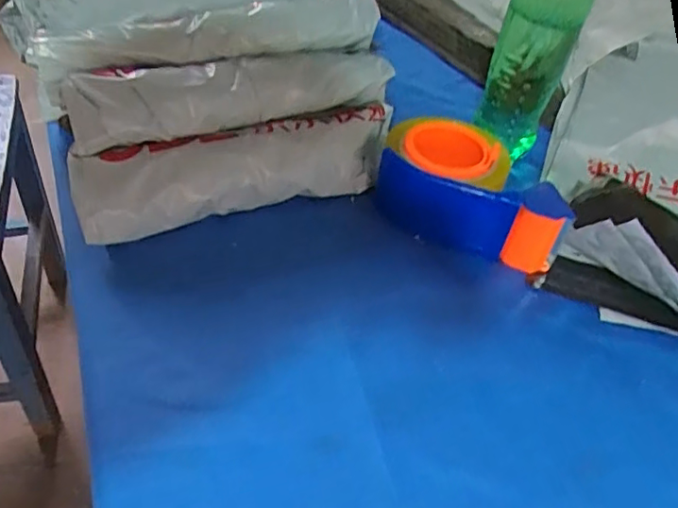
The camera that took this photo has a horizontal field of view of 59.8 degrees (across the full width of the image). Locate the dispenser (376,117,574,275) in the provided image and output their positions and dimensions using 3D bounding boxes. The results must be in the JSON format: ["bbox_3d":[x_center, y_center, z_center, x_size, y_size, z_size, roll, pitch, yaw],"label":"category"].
[{"bbox_3d":[0.111,-0.056,0.492,0.157,0.060,0.094,20,47,12],"label":"dispenser"}]

